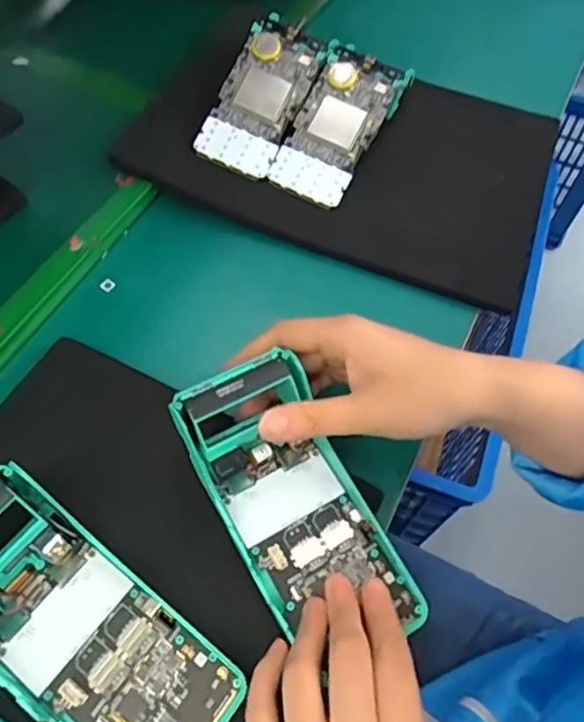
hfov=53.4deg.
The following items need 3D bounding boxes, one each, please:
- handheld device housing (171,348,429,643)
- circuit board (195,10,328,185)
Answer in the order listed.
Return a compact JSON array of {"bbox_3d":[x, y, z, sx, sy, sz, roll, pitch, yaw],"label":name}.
[{"bbox_3d":[0.003,0.078,0.319,0.077,0.064,0.153,-25,62,-17],"label":"handheld device housing"},{"bbox_3d":[-0.026,-0.228,0.496,0.067,0.008,0.141,26,80,0],"label":"circuit board"}]

